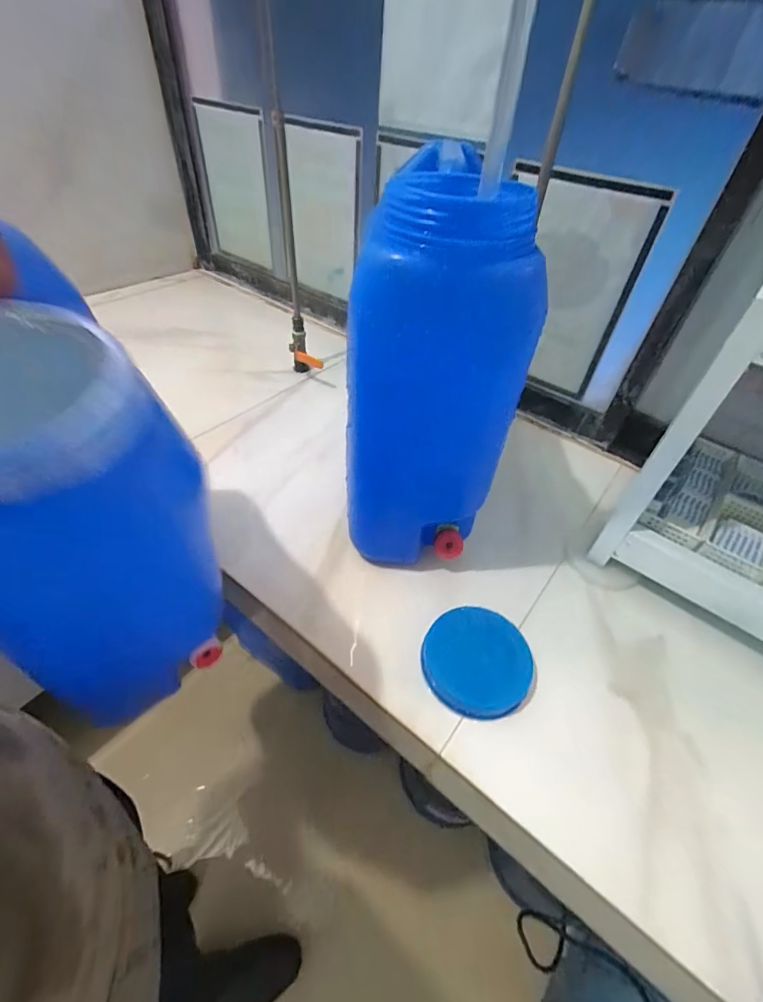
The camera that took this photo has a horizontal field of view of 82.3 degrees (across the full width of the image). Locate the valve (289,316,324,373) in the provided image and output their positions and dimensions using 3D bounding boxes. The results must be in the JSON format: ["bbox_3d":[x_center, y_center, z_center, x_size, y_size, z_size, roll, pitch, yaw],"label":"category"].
[{"bbox_3d":[-0.154,-0.295,0.876,0.033,0.114,0.102,-20,51,-22],"label":"valve"}]

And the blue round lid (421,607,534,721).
[{"bbox_3d":[0.108,0.180,0.496,0.116,0.020,0.118,2,46,-2],"label":"blue round lid"}]

